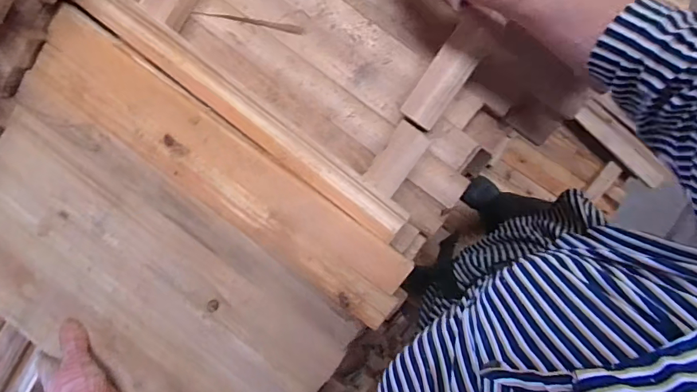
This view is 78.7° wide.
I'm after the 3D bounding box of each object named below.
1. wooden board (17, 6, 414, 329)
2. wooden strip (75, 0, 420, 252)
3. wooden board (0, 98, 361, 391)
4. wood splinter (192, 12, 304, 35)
[{"bbox_3d":[-0.158,-0.031,0.488,0.502,0.020,0.103,35,100,6],"label":"wooden board"},{"bbox_3d":[-0.124,-0.101,0.484,0.479,0.016,0.041,38,101,5],"label":"wooden strip"},{"bbox_3d":[-0.271,0.116,0.519,0.500,0.030,0.267,32,96,7],"label":"wooden board"},{"bbox_3d":[-0.126,-0.219,0.533,0.146,0.005,0.009,14,98,9],"label":"wood splinter"}]

